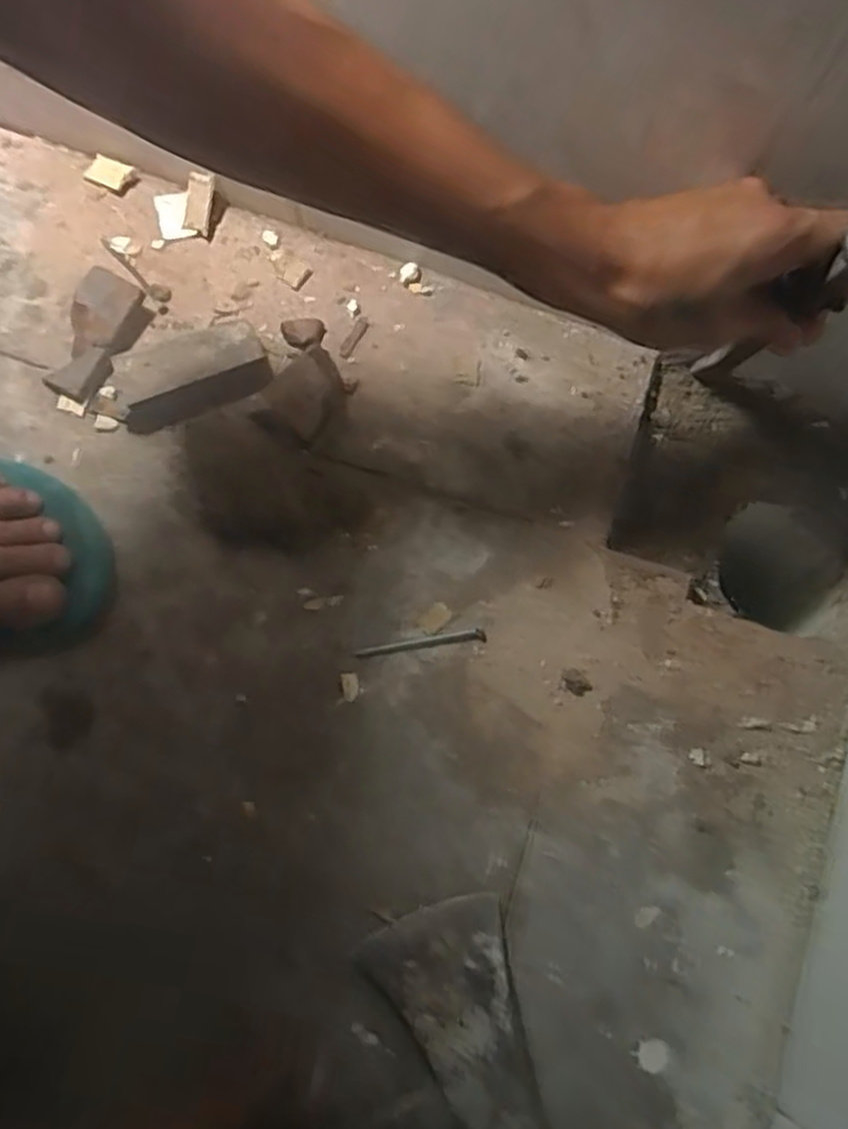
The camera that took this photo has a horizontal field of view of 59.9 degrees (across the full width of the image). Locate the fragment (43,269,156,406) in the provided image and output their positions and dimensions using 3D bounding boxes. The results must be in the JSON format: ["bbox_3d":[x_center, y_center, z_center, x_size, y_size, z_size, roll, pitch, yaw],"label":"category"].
[{"bbox_3d":[-0.205,-0.142,0.460,0.042,0.022,0.081,21,74,4],"label":"fragment"}]

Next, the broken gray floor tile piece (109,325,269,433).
[{"bbox_3d":[-0.146,-0.119,0.457,0.093,0.018,0.048,-19,75,-7],"label":"broken gray floor tile piece"}]

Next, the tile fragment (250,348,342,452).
[{"bbox_3d":[-0.074,-0.104,0.455,0.039,0.023,0.056,29,94,6],"label":"tile fragment"}]

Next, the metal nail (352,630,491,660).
[{"bbox_3d":[-0.002,0.045,0.421,0.076,0.004,0.008,-7,74,-4],"label":"metal nail"}]

